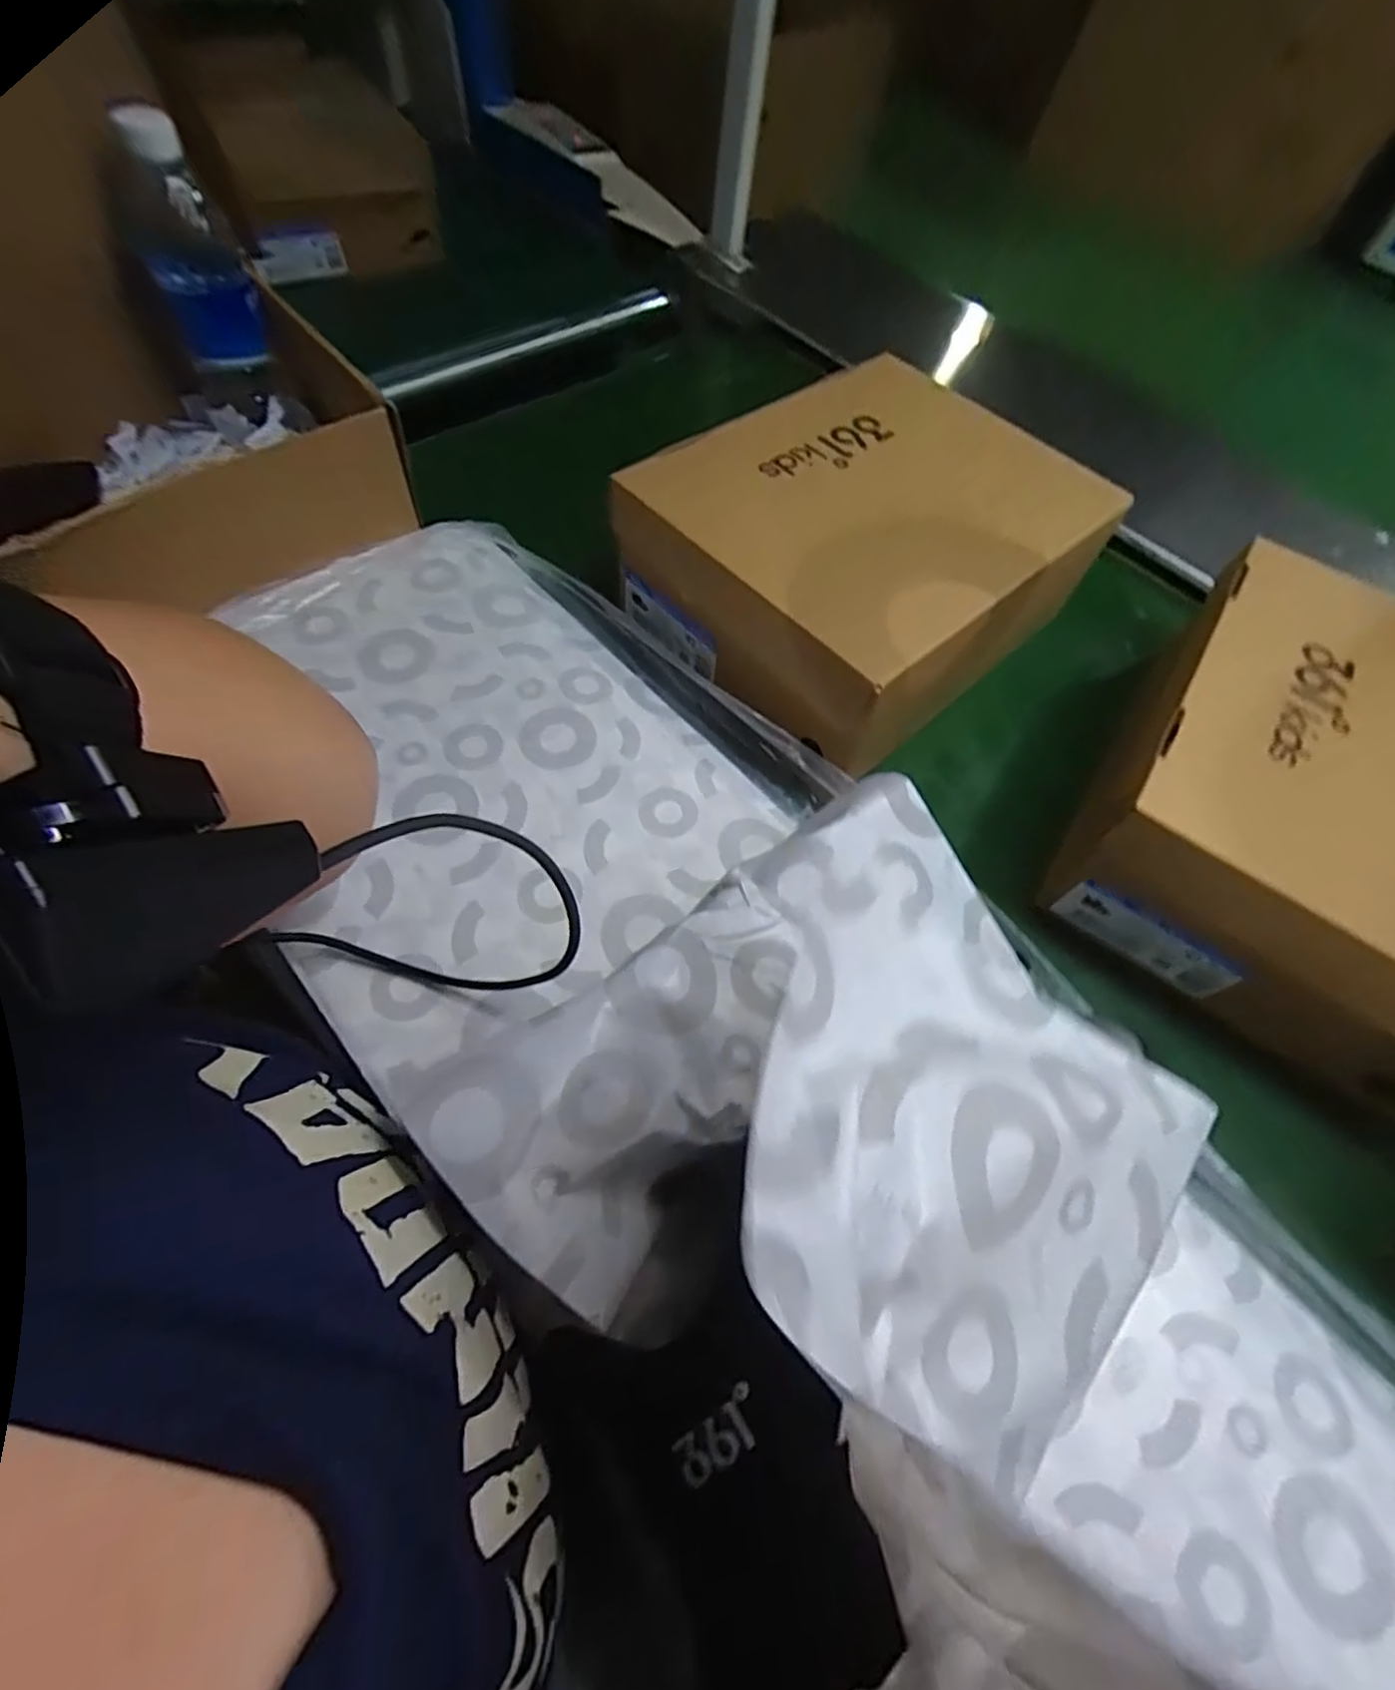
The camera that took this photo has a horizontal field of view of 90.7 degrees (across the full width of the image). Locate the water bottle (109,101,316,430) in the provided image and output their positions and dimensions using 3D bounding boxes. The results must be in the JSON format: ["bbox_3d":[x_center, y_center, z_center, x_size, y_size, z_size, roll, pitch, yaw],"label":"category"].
[{"bbox_3d":[-0.291,-0.325,0.420,0.056,0.169,0.058,-30,68,-19],"label":"water bottle"}]

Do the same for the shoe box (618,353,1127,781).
[{"bbox_3d":[0.124,-0.221,0.519,0.306,0.111,0.238,-38,71,-22],"label":"shoe box"}]

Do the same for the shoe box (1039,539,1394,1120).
[{"bbox_3d":[0.402,-0.022,0.447,0.241,0.114,0.263,34,64,14],"label":"shoe box"}]

